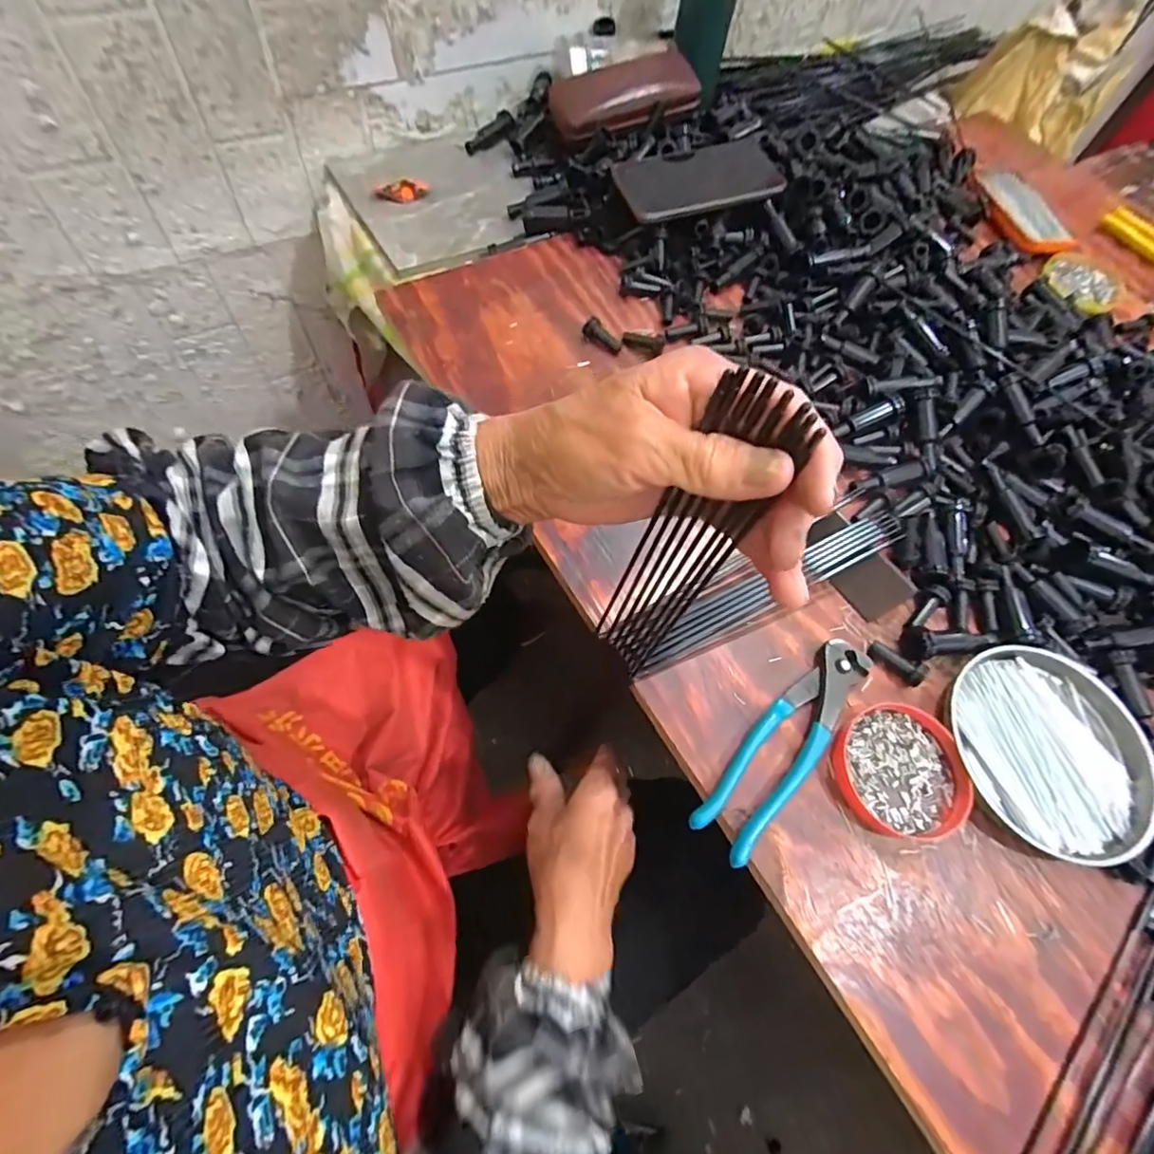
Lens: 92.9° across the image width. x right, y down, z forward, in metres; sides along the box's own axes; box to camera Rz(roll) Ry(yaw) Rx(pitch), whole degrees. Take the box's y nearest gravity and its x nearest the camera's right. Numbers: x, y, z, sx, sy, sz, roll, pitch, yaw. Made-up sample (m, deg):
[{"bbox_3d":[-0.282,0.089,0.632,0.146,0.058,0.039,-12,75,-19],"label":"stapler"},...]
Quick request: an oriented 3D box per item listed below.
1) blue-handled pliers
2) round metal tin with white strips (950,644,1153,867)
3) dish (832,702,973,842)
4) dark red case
[{"bbox_3d":[0.135,0.104,0.352,0.039,0.013,0.163,41,68,13],"label":"blue-handled pliers"},{"bbox_3d":[0.312,0.114,0.364,0.128,0.020,0.131,2,65,-5],"label":"round metal tin with white strips"},{"bbox_3d":[0.205,0.122,0.349,0.079,0.010,0.078,2,65,-5],"label":"dish"},{"bbox_3d":[0.050,-0.502,0.579,0.149,0.046,0.084,-21,69,-15],"label":"dark red case"}]

